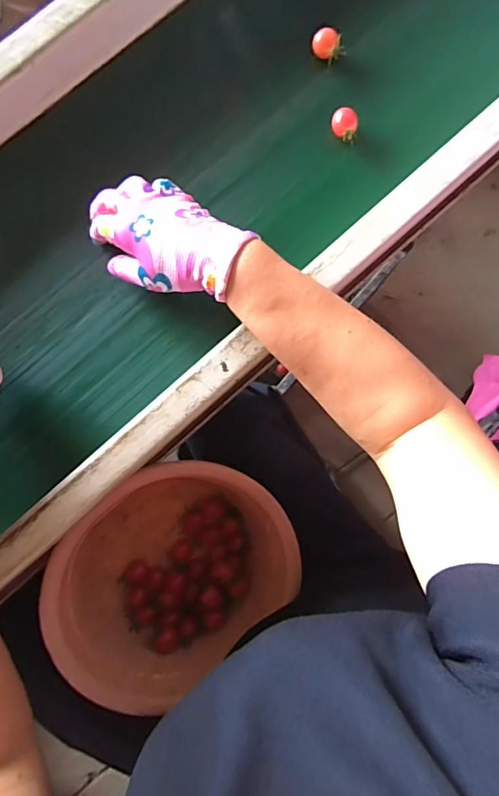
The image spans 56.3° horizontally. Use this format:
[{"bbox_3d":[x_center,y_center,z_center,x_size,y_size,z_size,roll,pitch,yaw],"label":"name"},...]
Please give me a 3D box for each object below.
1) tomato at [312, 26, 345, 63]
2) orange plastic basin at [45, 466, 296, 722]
[{"bbox_3d":[0.079,-0.354,0.469,0.031,0.020,0.024,3,83,5],"label":"tomato"},{"bbox_3d":[-0.083,0.197,0.539,0.254,0.120,0.256,-36,103,-12],"label":"orange plastic basin"}]

